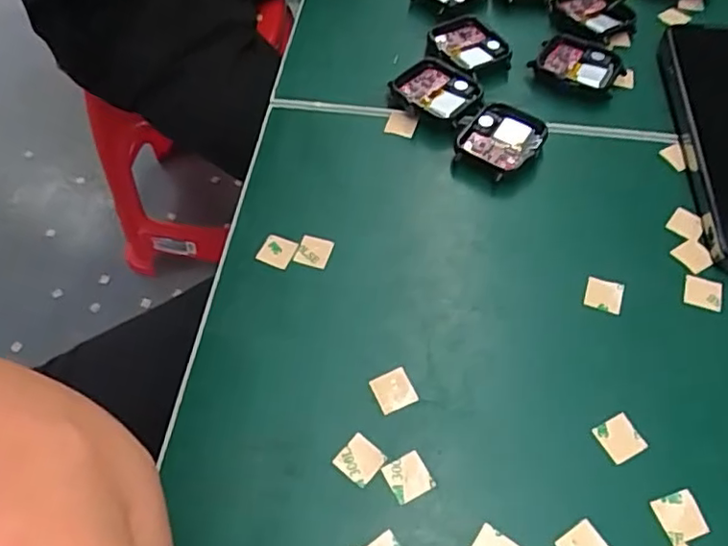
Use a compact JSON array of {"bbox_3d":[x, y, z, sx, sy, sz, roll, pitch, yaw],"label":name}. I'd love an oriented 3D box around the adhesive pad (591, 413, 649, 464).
[{"bbox_3d":[0.099,0.063,0.236,0.016,0.004,0.015,-23,60,-14],"label":"adhesive pad"}]

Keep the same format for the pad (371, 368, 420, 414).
[{"bbox_3d":[0.012,0.047,0.247,0.015,0.004,0.015,-22,59,-13],"label":"pad"}]

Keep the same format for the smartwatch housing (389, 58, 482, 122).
[{"bbox_3d":[0.039,-0.098,0.335,0.042,0.011,0.037,35,63,21],"label":"smartwatch housing"}]

